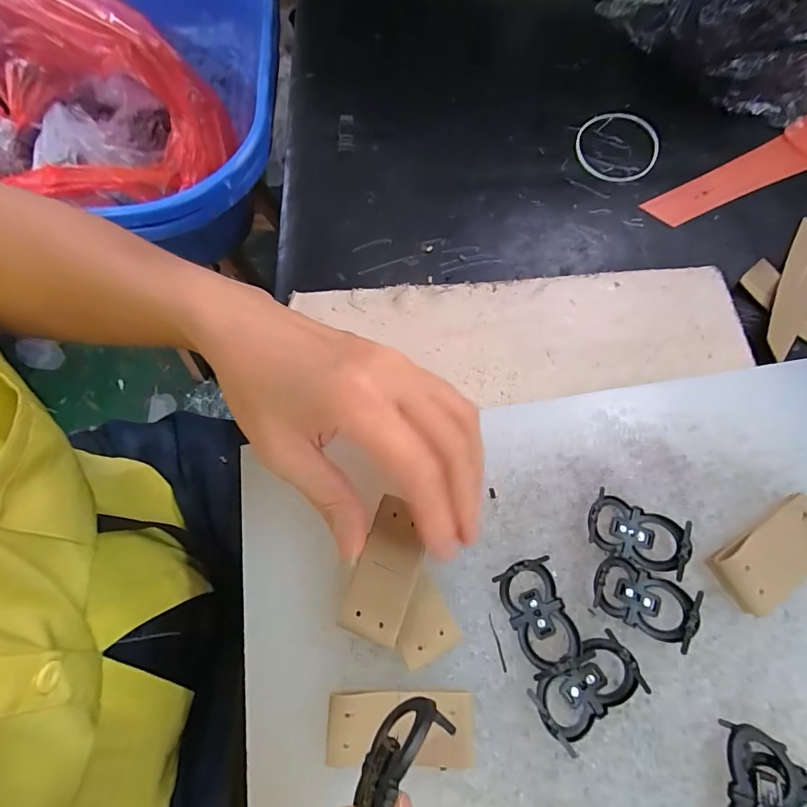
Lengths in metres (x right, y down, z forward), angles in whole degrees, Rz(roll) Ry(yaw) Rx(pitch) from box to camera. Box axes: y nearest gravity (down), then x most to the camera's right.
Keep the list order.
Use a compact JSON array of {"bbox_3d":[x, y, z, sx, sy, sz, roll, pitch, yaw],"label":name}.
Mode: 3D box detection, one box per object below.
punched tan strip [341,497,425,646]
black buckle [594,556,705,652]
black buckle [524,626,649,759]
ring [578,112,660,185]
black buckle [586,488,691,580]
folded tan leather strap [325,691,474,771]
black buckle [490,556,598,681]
[{"bbox_3d":[-0.008,0.077,0.196,0.027,0.006,0.056,17,71,9],"label":"punched tan strip"},{"bbox_3d":[0.112,0.091,0.201,0.047,0.013,0.026,23,72,11],"label":"black buckle"},{"bbox_3d":[0.081,0.126,0.189,0.048,0.012,0.027,-34,71,-10],"label":"black buckle"},{"bbox_3d":[0.181,-0.217,0.362,0.066,0.006,0.075,37,75,15],"label":"ring"},{"bbox_3d":[0.114,0.063,0.211,0.048,0.012,0.027,21,72,10],"label":"black buckle"},{"bbox_3d":[-0.001,0.141,0.187,0.062,0.011,0.027,1,69,3],"label":"folded tan leather strap"},{"bbox_3d":[0.063,0.098,0.200,0.027,0.011,0.047,-19,70,-5],"label":"black buckle"}]

